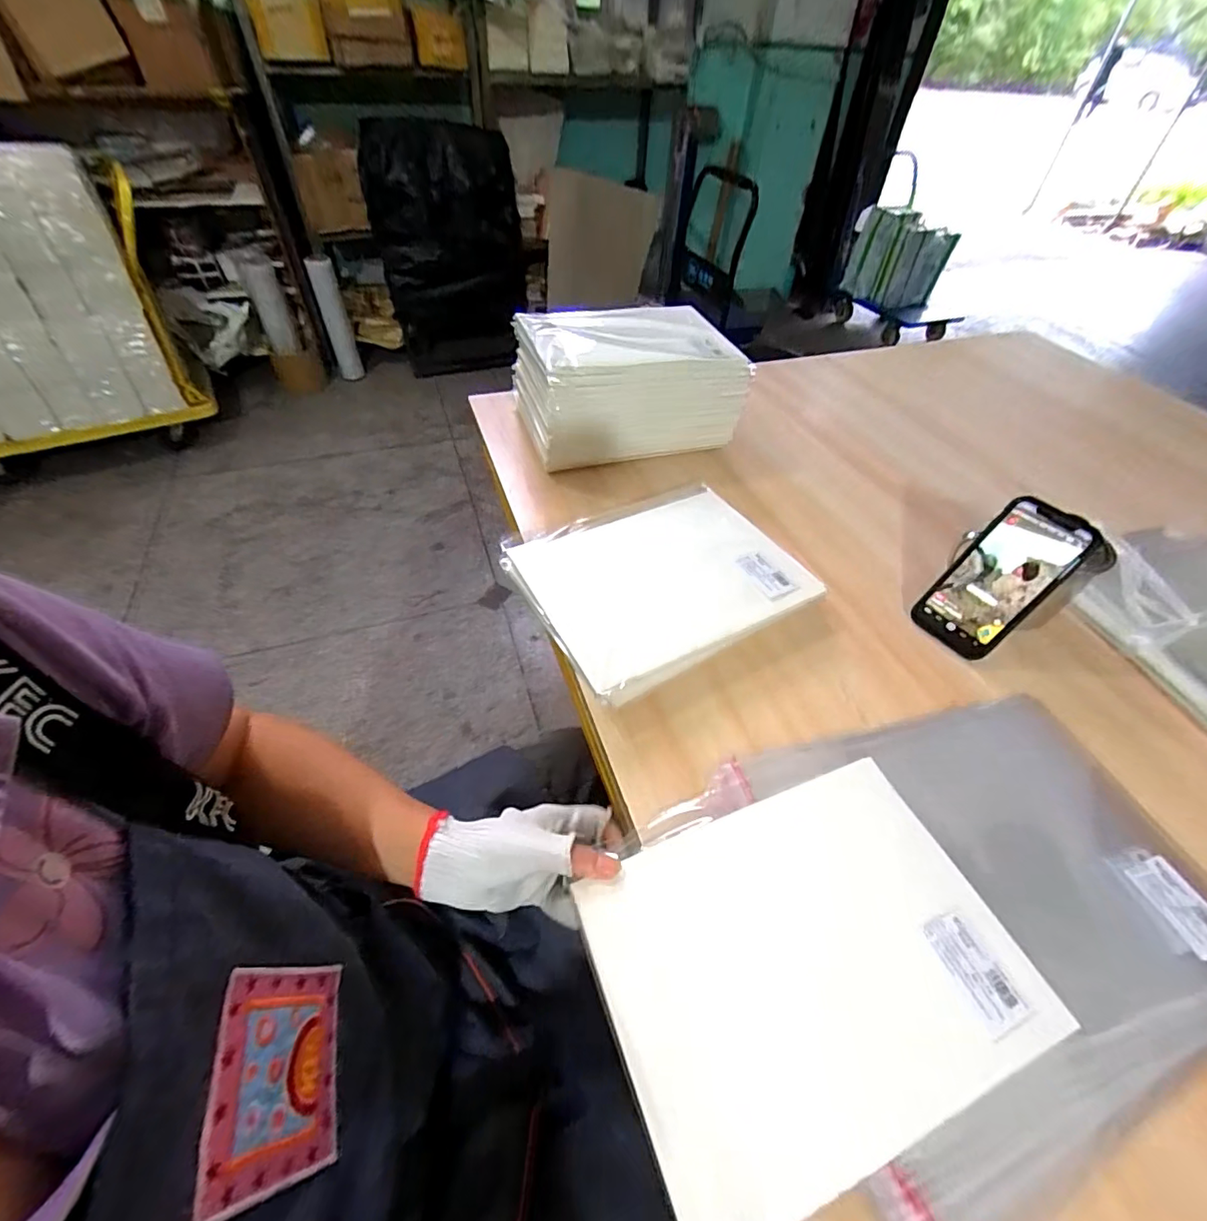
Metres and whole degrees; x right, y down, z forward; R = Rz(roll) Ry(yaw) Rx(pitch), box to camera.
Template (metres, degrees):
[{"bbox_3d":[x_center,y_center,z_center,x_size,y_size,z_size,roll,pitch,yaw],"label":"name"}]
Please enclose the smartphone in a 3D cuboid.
[{"bbox_3d":[0.381,-0.030,0.503,0.076,0.153,0.013,46,24,28],"label":"smartphone"}]

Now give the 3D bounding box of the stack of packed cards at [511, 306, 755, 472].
[{"bbox_3d":[0.028,-0.313,0.730,0.274,0.148,0.196,-11,50,-11],"label":"stack of packed cards"}]

